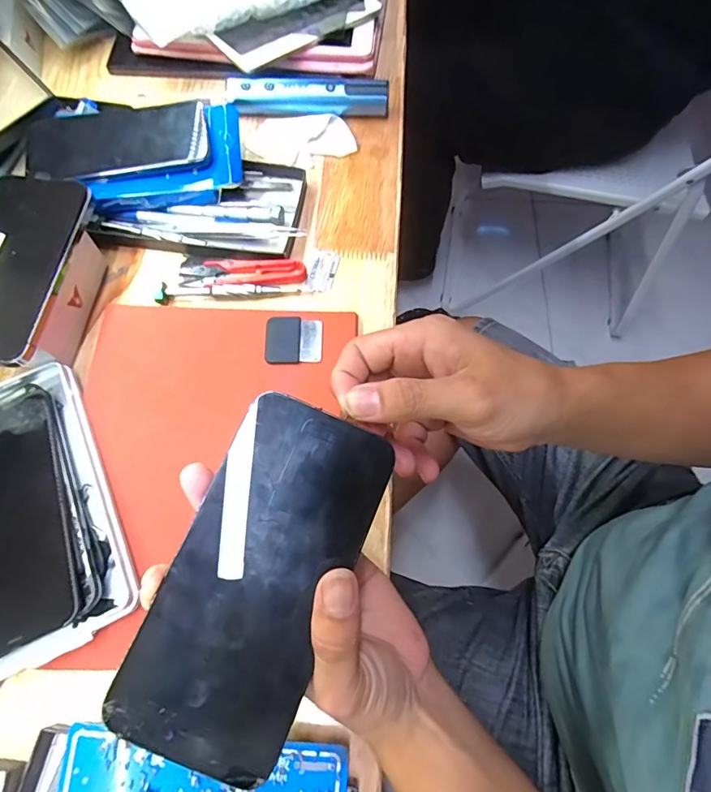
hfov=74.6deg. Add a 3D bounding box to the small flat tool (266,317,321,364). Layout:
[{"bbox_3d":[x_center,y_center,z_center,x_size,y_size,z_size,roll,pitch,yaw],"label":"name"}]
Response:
[{"bbox_3d":[-0.047,-0.043,0.354,0.042,0.007,0.039,0,68,-2],"label":"small flat tool"}]

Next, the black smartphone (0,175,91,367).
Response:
[{"bbox_3d":[-0.240,-0.092,0.322,0.072,0.006,0.145,8,70,-1],"label":"black smartphone"}]

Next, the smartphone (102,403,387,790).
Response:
[{"bbox_3d":[-0.043,0.080,0.213,0.074,0.012,0.156,22,75,6],"label":"smartphone"}]

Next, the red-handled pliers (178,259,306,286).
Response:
[{"bbox_3d":[-0.093,-0.102,0.382,0.102,0.006,0.026,0,68,-2],"label":"red-handled pliers"}]

